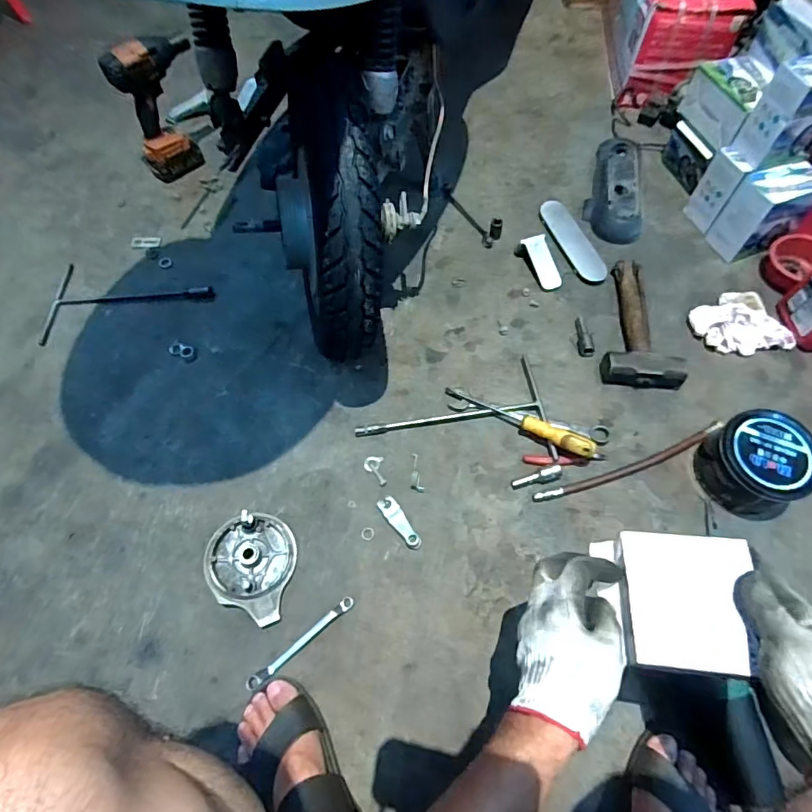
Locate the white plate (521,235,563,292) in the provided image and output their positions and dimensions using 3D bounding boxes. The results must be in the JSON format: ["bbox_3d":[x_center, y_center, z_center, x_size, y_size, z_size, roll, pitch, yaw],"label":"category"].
[{"bbox_3d":[0.261,-0.275,0.903,0.047,0.017,0.115,-16,78,-6],"label":"white plate"}]

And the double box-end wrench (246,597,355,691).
[{"bbox_3d":[-0.137,0.311,0.624,0.161,0.004,0.016,-36,65,-16],"label":"double box-end wrench"}]

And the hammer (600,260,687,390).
[{"bbox_3d":[0.411,-0.148,0.826,0.126,0.041,0.263,10,61,8],"label":"hammer"}]

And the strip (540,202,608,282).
[{"bbox_3d":[0.330,-0.329,0.936,0.058,0.017,0.209,-18,61,-7],"label":"strip"}]

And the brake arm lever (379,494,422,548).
[{"bbox_3d":[-0.009,0.170,0.694,0.027,0.013,0.087,-33,64,-15],"label":"brake arm lever"}]

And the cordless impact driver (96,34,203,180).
[{"bbox_3d":[-0.520,-0.629,1.027,0.167,0.253,0.065,-30,63,-13],"label":"cordless impact driver"}]

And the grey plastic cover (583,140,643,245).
[{"bbox_3d":[0.439,-0.461,0.999,0.105,0.033,0.290,9,61,8],"label":"grey plastic cover"}]

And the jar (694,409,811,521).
[{"bbox_3d":[0.495,0.087,0.675,0.123,0.102,0.131,-1,60,2],"label":"jar"}]

